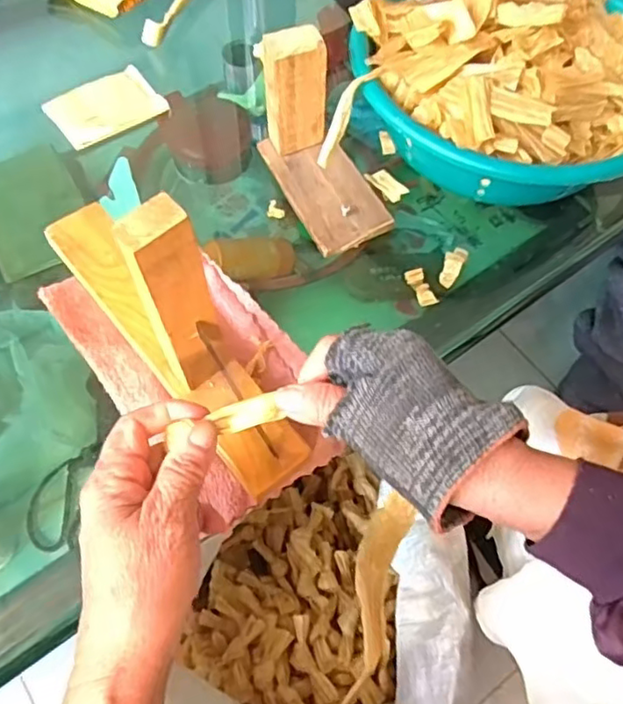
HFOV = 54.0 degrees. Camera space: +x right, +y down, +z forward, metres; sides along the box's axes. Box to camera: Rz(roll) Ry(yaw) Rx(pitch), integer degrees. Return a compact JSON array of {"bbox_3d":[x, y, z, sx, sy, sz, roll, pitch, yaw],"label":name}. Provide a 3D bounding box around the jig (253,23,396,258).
[{"bbox_3d":[0.012,-0.162,0.468,0.064,0.101,0.130,-23,65,-14],"label":"jig"}]

